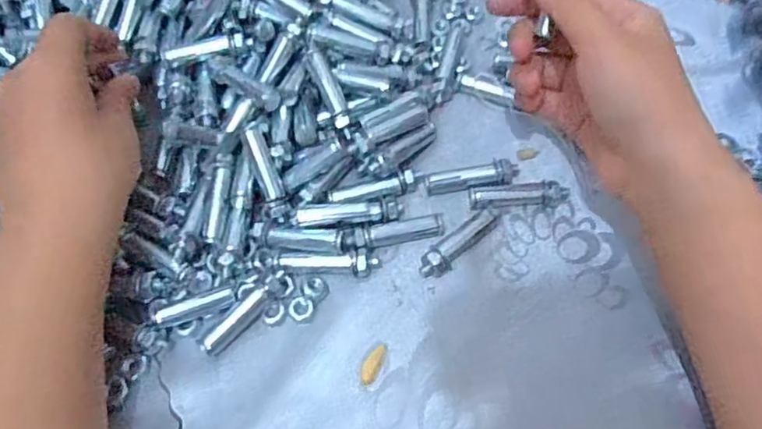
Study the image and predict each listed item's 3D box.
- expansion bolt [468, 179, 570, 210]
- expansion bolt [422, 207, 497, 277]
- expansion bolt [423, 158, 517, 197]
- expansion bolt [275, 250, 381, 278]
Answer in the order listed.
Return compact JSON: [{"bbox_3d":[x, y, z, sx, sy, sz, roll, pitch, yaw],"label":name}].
[{"bbox_3d":[0.078,-0.012,0.339,0.054,0.010,0.015,-5,63,-3],"label":"expansion bolt"},{"bbox_3d":[0.044,0.015,0.323,0.057,0.013,0.012,-39,70,-19],"label":"expansion bolt"},{"bbox_3d":[0.052,-0.021,0.341,0.053,0.012,0.013,-6,63,-4],"label":"expansion bolt"},{"bbox_3d":[-0.028,0.027,0.317,0.054,0.015,0.011,1,62,-1],"label":"expansion bolt"}]

